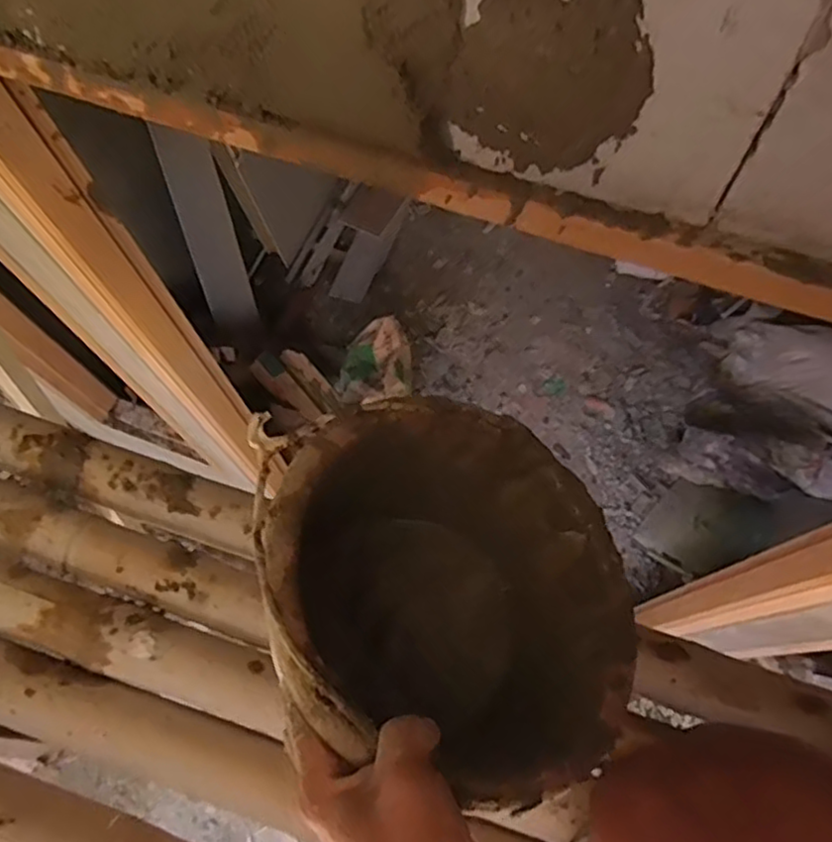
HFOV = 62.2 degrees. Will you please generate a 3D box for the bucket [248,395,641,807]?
[{"bbox_3d":[-0.009,0.139,0.484,0.261,0.200,0.240,-2,62,-36],"label":"bucket"}]

